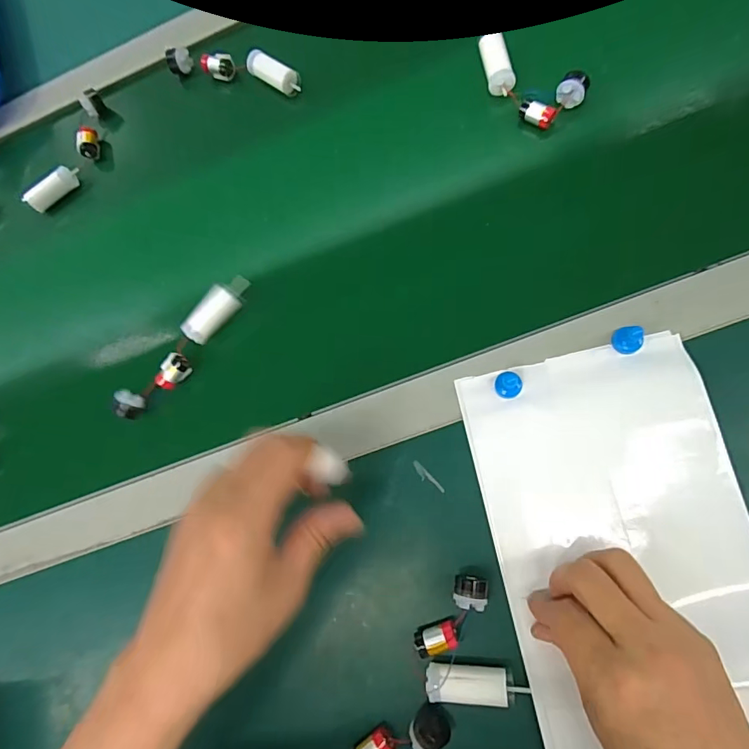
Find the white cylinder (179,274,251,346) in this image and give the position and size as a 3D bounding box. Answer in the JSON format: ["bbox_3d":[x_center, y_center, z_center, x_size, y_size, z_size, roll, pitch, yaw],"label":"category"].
[{"bbox_3d":[-0.130,-0.055,0.389,0.022,0.020,0.065,39,88,8],"label":"white cylinder"}]

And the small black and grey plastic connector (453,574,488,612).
[{"bbox_3d":[0.062,0.139,0.307,0.021,0.017,0.020,5,84,5],"label":"small black and grey plastic connector"}]

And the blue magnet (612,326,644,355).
[{"bbox_3d":[0.174,-0.024,0.321,0.014,0.021,0.019,-29,82,1],"label":"blue magnet"}]

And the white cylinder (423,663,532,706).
[{"bbox_3d":[0.063,0.192,0.295,0.060,0.018,0.019,1,84,5],"label":"white cylinder"}]

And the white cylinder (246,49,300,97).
[{"bbox_3d":[-0.094,-0.282,0.442,0.057,0.019,0.024,36,88,8],"label":"white cylinder"}]

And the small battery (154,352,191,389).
[{"bbox_3d":[-0.165,-0.002,0.389,0.016,0.017,0.030,36,88,8],"label":"small battery"}]

